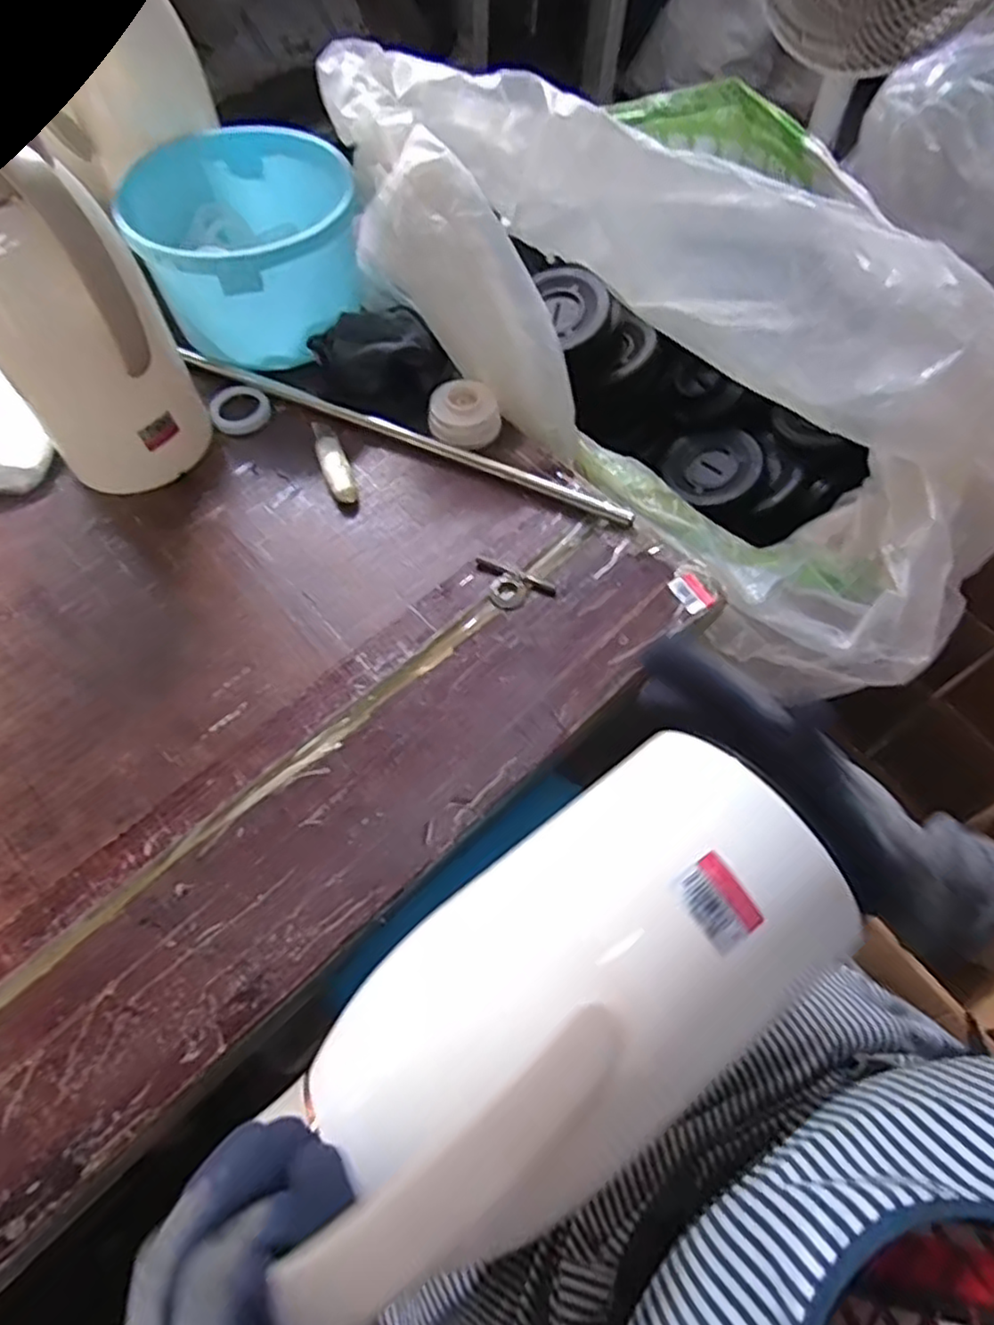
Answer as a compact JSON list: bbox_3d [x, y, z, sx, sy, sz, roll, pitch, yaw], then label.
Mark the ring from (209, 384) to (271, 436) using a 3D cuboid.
[{"bbox_3d":[-0.247,-0.244,0.658,0.055,0.009,0.056,0,62,0],"label":"ring"}]

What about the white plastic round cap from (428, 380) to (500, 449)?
[{"bbox_3d":[-0.030,-0.230,0.631,0.065,0.034,0.056,-1,62,-1],"label":"white plastic round cap"}]

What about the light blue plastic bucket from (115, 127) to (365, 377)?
[{"bbox_3d":[-0.237,-0.402,0.674,0.202,0.124,0.213,0,62,0],"label":"light blue plastic bucket"}]

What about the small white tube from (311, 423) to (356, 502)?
[{"bbox_3d":[-0.151,-0.185,0.622,0.024,0.012,0.104,-21,64,-11],"label":"small white tube"}]

